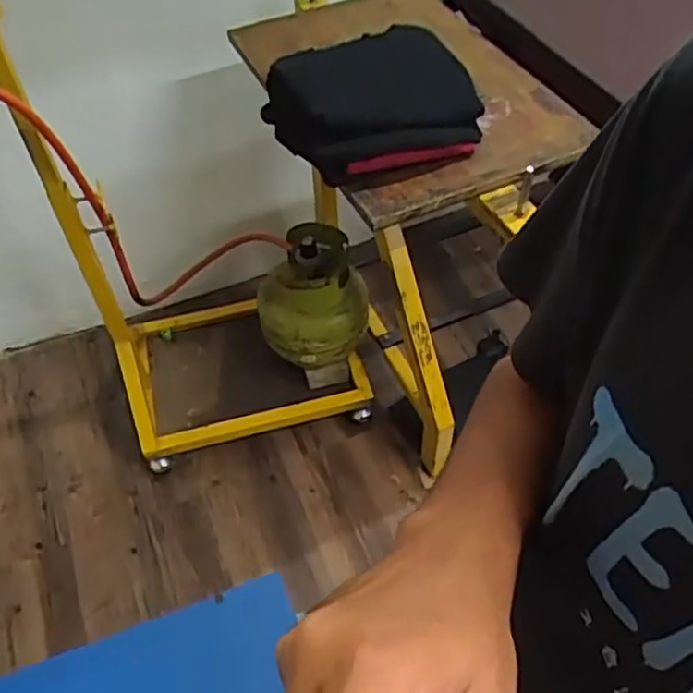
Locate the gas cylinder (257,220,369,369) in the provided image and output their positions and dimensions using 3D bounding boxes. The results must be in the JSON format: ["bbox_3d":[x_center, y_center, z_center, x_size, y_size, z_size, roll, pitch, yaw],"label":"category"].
[{"bbox_3d":[-0.075,-0.113,1.557,0.242,0.230,0.224,-2,52,1],"label":"gas cylinder"}]

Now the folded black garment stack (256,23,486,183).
[{"bbox_3d":[0.048,-0.382,1.063,0.315,0.076,0.295,-24,55,-16],"label":"folded black garment stack"}]

